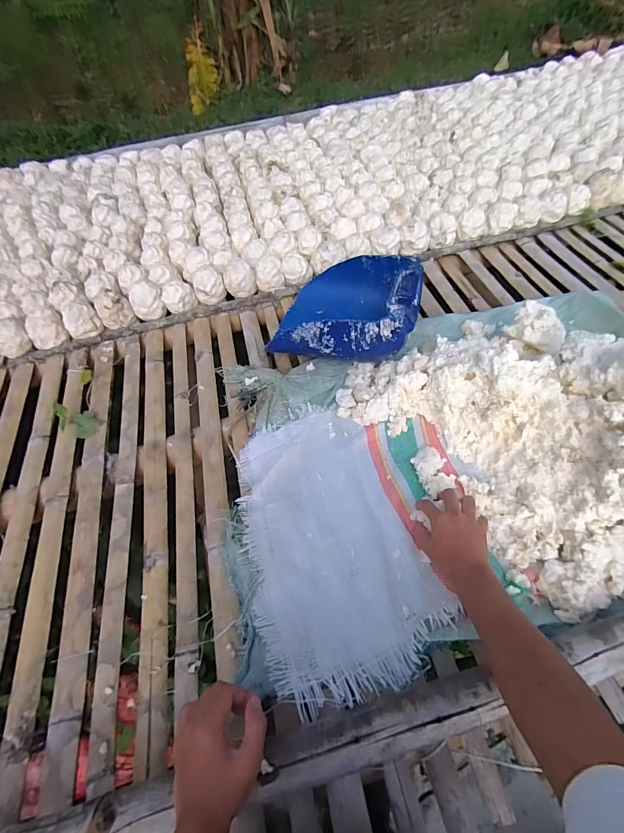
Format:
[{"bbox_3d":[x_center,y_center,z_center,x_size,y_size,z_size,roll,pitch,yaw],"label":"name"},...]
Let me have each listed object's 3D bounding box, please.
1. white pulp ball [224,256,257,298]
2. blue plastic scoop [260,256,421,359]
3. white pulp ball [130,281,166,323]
[{"bbox_3d":[-0.202,-0.393,1.059,0.087,0.078,0.099,-13,58,-4],"label":"white pulp ball"},{"bbox_3d":[0.078,-0.249,0.891,0.308,0.173,0.291,-2,59,3],"label":"blue plastic scoop"},{"bbox_3d":[-0.441,-0.306,1.024,0.089,0.074,0.070,-30,60,-14],"label":"white pulp ball"}]

